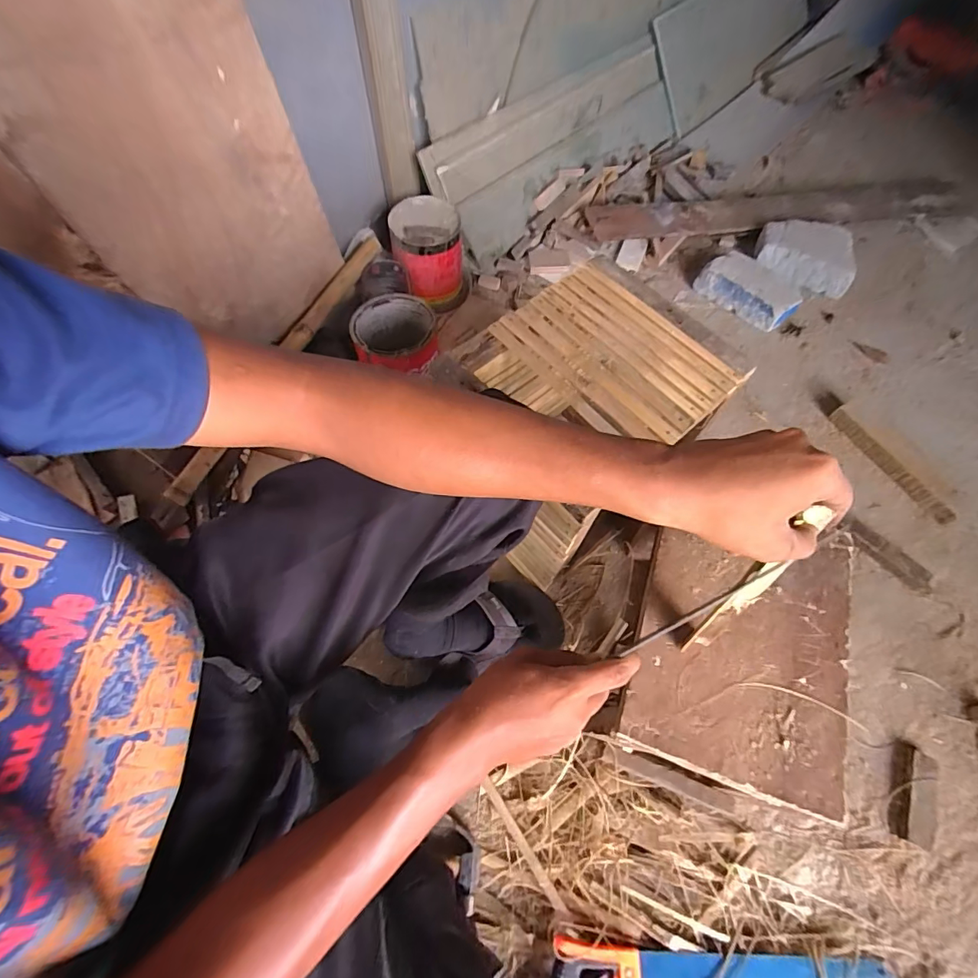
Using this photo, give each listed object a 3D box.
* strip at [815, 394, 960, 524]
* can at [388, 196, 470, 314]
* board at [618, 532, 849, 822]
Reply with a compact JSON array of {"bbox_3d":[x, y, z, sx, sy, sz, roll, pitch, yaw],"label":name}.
[{"bbox_3d":[0.732,-0.066,0.868,0.030,0.037,0.305,-23,65,-10],"label":"strip"},{"bbox_3d":[-0.128,-0.506,1.011,0.147,0.162,0.151,0,61,-1],"label":"can"},{"bbox_3d":[0.287,0.164,0.521,0.220,0.016,0.296,18,65,11],"label":"board"}]

